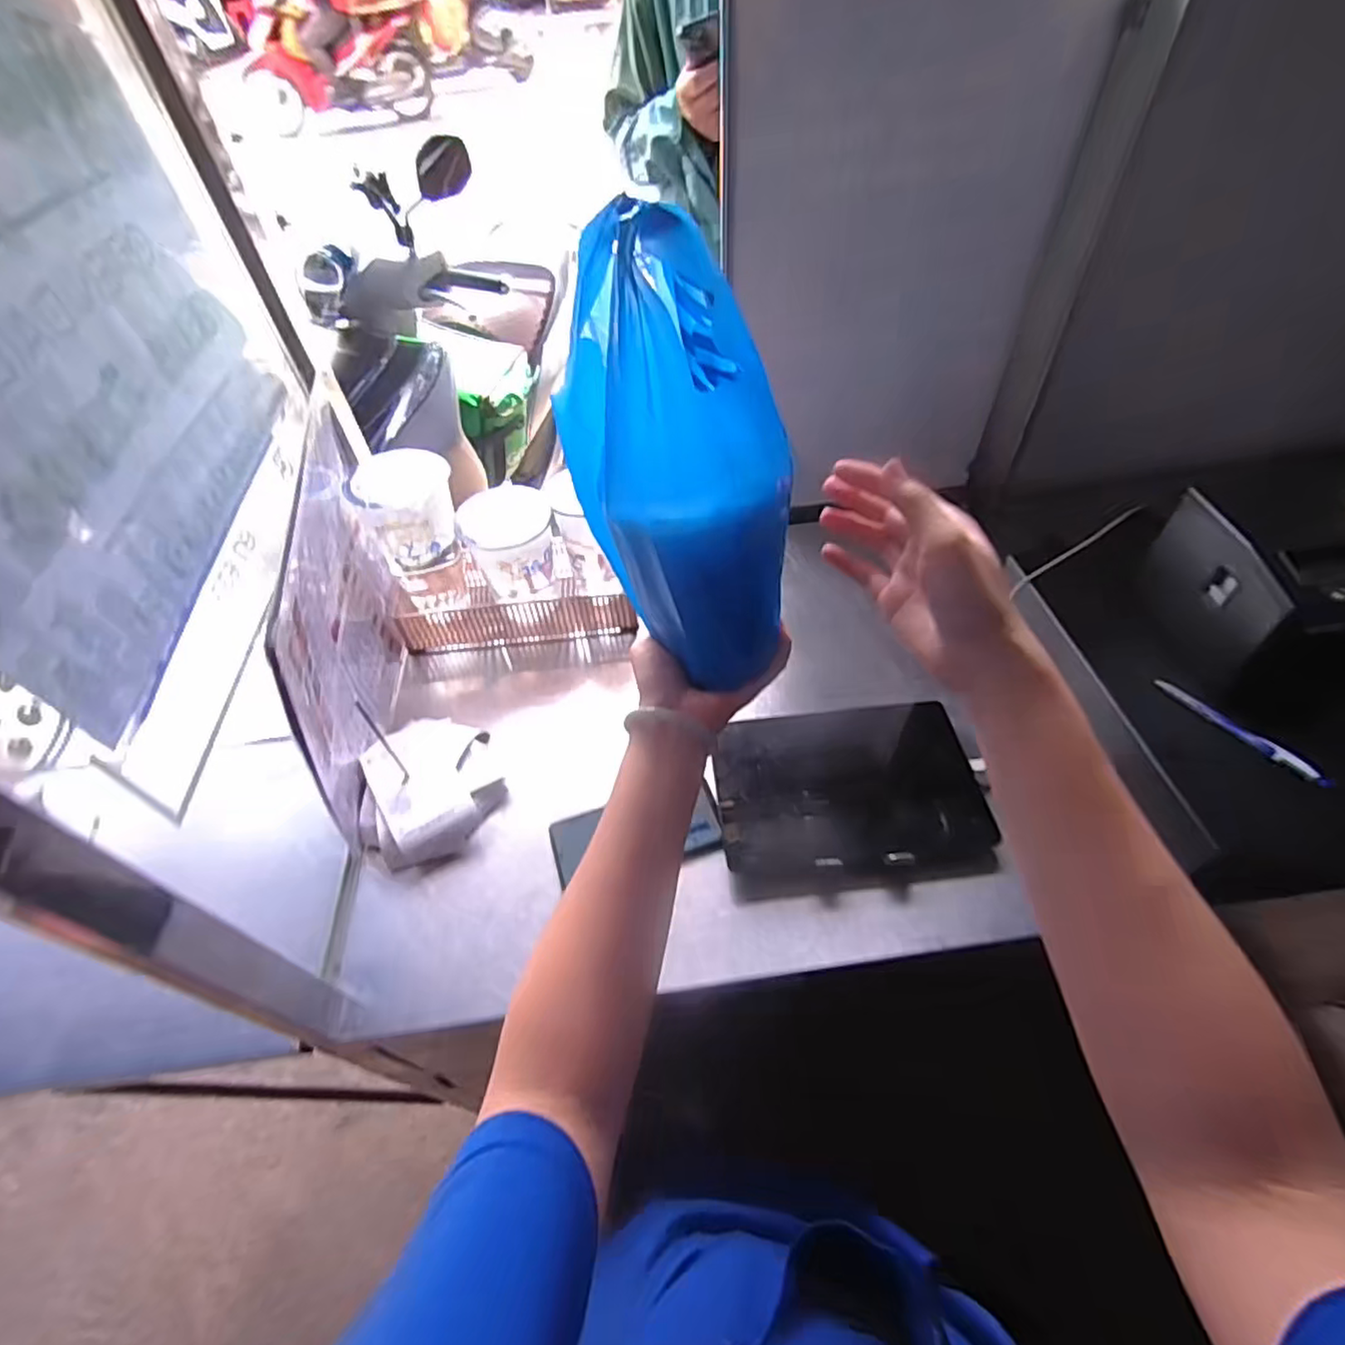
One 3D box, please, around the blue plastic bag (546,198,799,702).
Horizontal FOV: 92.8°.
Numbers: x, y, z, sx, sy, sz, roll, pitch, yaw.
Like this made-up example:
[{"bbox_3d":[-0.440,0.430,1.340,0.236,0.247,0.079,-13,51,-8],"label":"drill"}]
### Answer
[{"bbox_3d":[0.001,-0.109,0.368,0.101,0.252,0.087,-27,38,-14],"label":"blue plastic bag"}]

